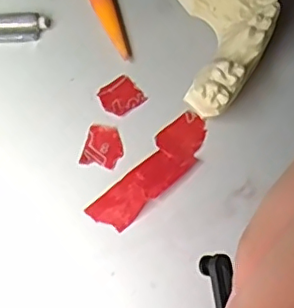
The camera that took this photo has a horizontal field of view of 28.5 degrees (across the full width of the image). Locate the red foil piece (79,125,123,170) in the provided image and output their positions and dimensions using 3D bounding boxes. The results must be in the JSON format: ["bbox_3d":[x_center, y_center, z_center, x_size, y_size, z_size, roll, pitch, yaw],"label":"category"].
[{"bbox_3d":[-0.017,-0.004,0.222,0.015,0.004,0.017,12,67,8],"label":"red foil piece"}]

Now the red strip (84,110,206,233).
[{"bbox_3d":[0.003,0.006,0.217,0.018,0.005,0.055,39,73,17],"label":"red strip"}]

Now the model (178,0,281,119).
[{"bbox_3d":[0.031,-0.043,0.223,0.038,0.030,0.065,-5,66,0],"label":"model"}]

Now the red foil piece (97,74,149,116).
[{"bbox_3d":[-0.010,-0.024,0.231,0.016,0.004,0.015,-40,70,-14],"label":"red foil piece"}]

